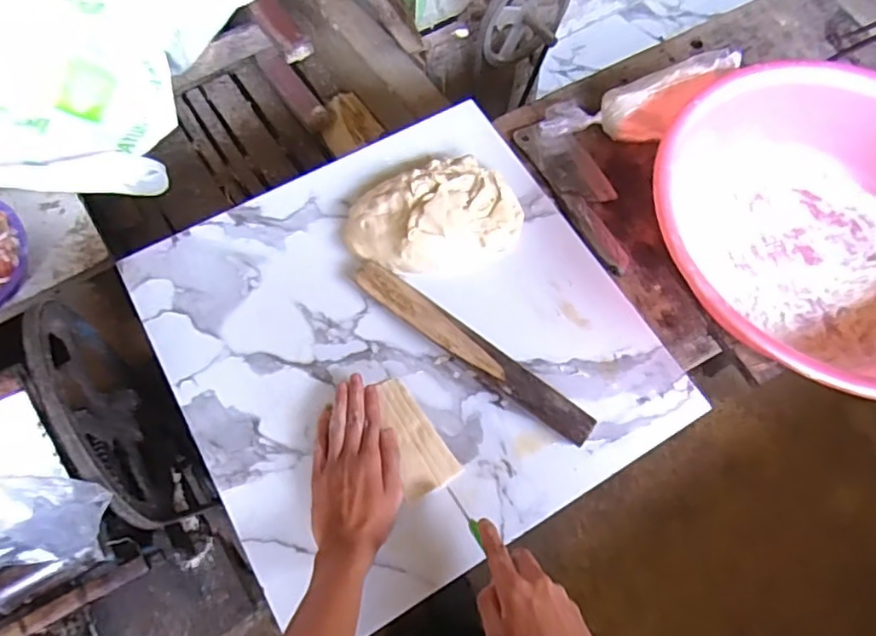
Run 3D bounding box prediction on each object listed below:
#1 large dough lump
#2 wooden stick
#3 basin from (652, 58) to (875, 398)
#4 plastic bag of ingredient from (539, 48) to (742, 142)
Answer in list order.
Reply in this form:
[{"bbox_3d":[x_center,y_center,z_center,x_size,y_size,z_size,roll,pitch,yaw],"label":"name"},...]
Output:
[{"bbox_3d":[-0.005,-0.119,0.712,0.202,0.054,0.140,-15,69,-11],"label":"large dough lump"},{"bbox_3d":[0.034,0.033,0.655,0.302,0.035,0.035,38,69,11],"label":"wooden stick"},{"bbox_3d":[0.464,-0.100,0.713,0.398,0.180,0.426,2,67,-4],"label":"basin"},{"bbox_3d":[0.258,-0.276,0.780,0.245,0.055,0.083,-15,70,15],"label":"plastic bag of ingredient"}]

